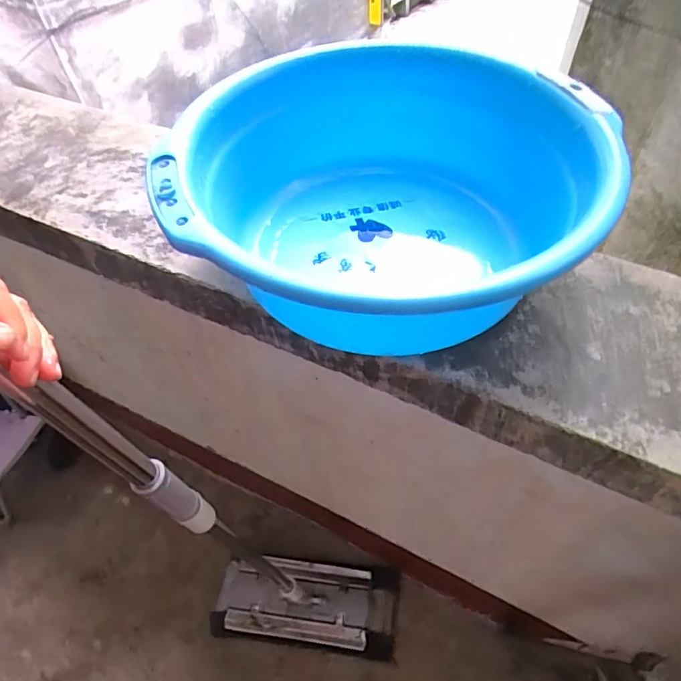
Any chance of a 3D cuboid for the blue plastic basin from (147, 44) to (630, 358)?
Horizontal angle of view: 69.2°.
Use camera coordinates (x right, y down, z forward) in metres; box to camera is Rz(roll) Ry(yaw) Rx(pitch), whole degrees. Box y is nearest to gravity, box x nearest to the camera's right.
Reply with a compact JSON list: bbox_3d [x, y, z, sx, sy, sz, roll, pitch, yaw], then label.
[{"bbox_3d":[0.033,-0.106,0.408,0.312,0.131,0.301,-1,53,2],"label":"blue plastic basin"}]

